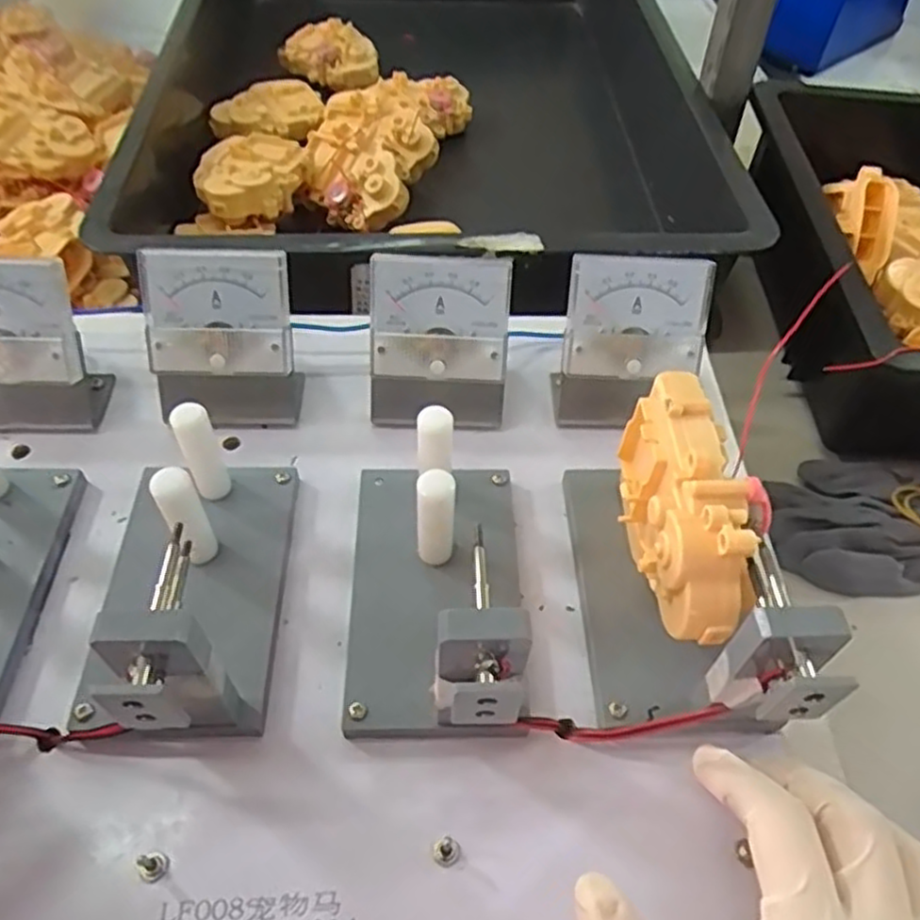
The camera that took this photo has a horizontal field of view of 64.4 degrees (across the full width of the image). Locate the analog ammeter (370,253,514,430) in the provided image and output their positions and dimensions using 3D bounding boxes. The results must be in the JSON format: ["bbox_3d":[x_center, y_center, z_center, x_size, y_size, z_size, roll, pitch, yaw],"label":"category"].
[{"bbox_3d":[-0.011,-0.053,0.343,0.068,0.072,0.043,1,52,-3],"label":"analog ammeter"}]

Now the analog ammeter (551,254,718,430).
[{"bbox_3d":[0.080,-0.054,0.348,0.066,0.072,0.039,6,52,1],"label":"analog ammeter"}]

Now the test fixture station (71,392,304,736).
[{"bbox_3d":[-0.102,0.037,0.263,0.068,0.079,0.126,-2,52,-5],"label":"test fixture station"}]

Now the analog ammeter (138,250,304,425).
[{"bbox_3d":[-0.109,-0.055,0.336,0.064,0.069,0.042,-5,52,-7],"label":"analog ammeter"}]

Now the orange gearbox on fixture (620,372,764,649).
[{"bbox_3d":[0.080,0.018,0.270,0.031,0.058,0.094,6,52,1],"label":"orange gearbox on fixture"}]

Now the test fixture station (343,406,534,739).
[{"bbox_3d":[-0.007,0.037,0.269,0.068,0.079,0.127,1,52,-3],"label":"test fixture station"}]

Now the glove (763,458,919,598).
[{"bbox_3d":[0.254,0.032,0.412,0.164,0.017,0.083,-1,52,-4],"label":"glove"}]

